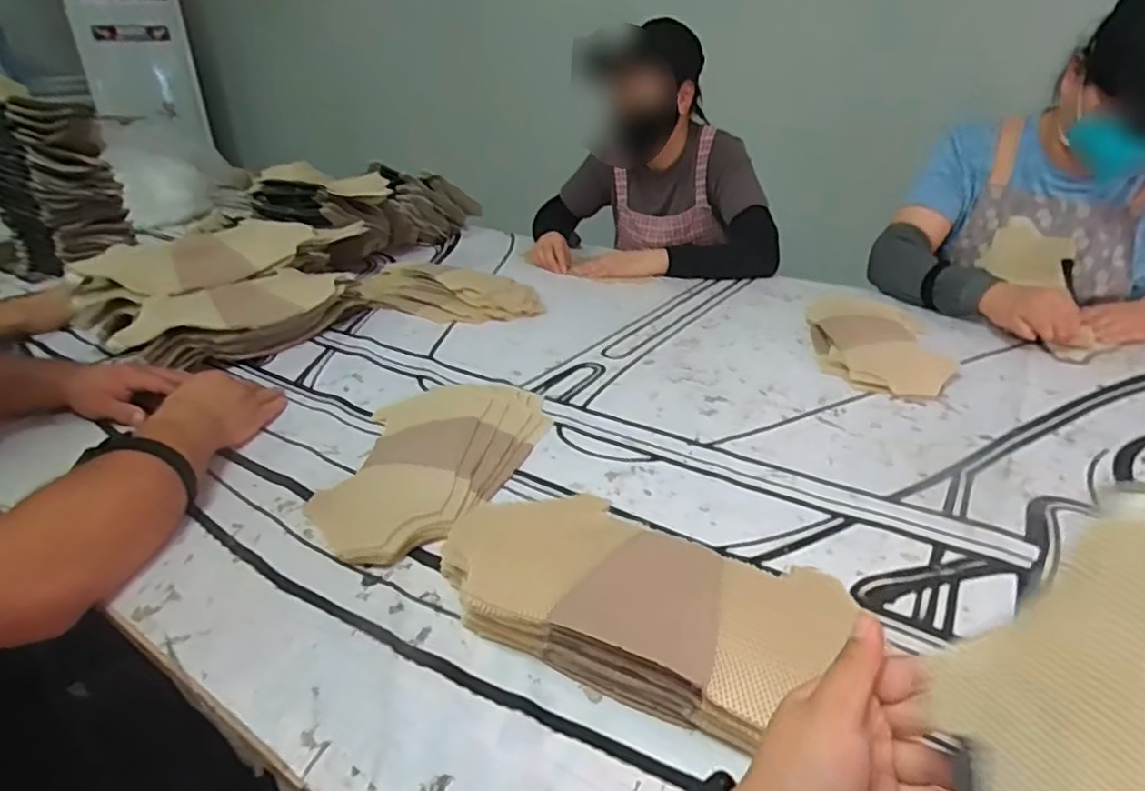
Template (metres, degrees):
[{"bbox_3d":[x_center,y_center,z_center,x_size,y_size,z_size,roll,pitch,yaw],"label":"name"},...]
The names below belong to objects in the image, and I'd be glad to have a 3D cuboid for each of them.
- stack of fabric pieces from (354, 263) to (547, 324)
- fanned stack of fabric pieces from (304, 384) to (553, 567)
[{"bbox_3d":[-0.225,-0.186,1.172,0.350,0.055,0.183,10,30,21],"label":"stack of fabric pieces"},{"bbox_3d":[-0.157,0.057,0.729,0.195,0.033,0.342,8,29,18],"label":"fanned stack of fabric pieces"}]

